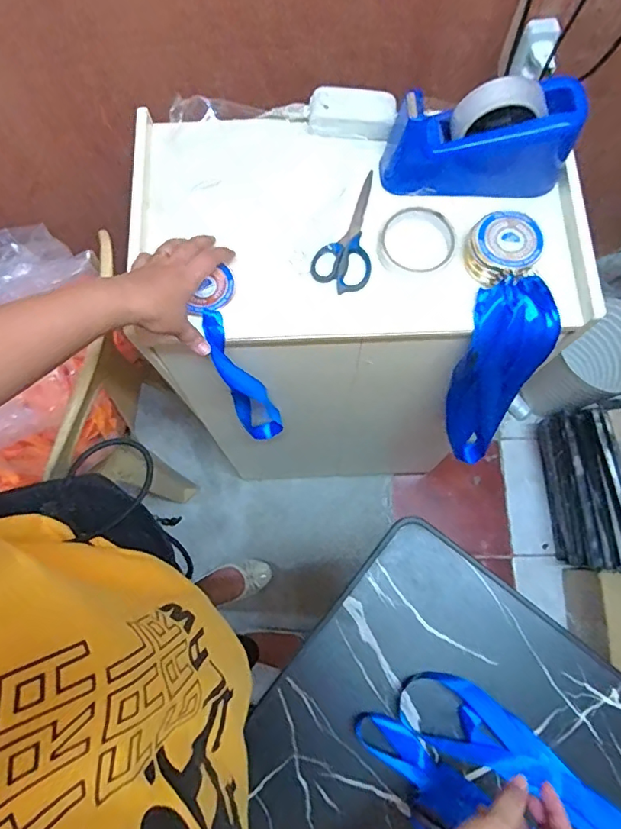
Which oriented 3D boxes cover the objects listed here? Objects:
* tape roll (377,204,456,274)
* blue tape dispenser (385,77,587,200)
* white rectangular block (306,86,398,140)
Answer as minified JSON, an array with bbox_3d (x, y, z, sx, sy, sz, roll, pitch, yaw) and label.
[{"bbox_3d":[0.124,-0.206,0.591,0.086,0.019,0.088,0,74,1],"label":"tape roll"},{"bbox_3d":[0.190,-0.305,0.578,0.204,0.113,0.073,-8,74,-1],"label":"blue tape dispenser"},{"bbox_3d":[0.051,-0.366,0.628,0.102,0.026,0.049,4,75,2],"label":"white rectangular block"}]

